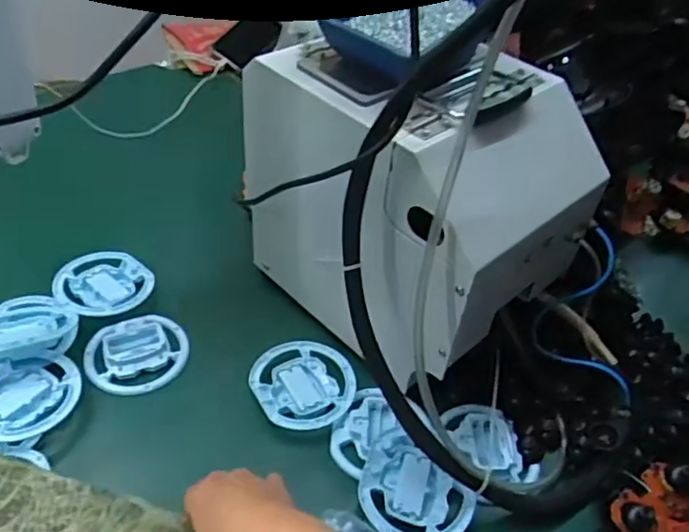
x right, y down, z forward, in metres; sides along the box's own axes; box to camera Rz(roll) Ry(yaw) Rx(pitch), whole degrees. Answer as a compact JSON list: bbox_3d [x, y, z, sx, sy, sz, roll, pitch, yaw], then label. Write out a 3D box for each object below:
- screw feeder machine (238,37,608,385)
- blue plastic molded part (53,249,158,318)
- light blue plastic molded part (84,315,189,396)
[{"bbox_3d":[0.059,-0.061,0.620,0.241,0.277,0.290,-28,54,-32],"label":"screw feeder machine"},{"bbox_3d":[-0.279,0.017,0.698,0.102,0.021,0.112,4,43,-3],"label":"blue plastic molded part"},{"bbox_3d":[-0.219,0.091,0.640,0.102,0.020,0.090,-3,44,-10],"label":"light blue plastic molded part"}]

